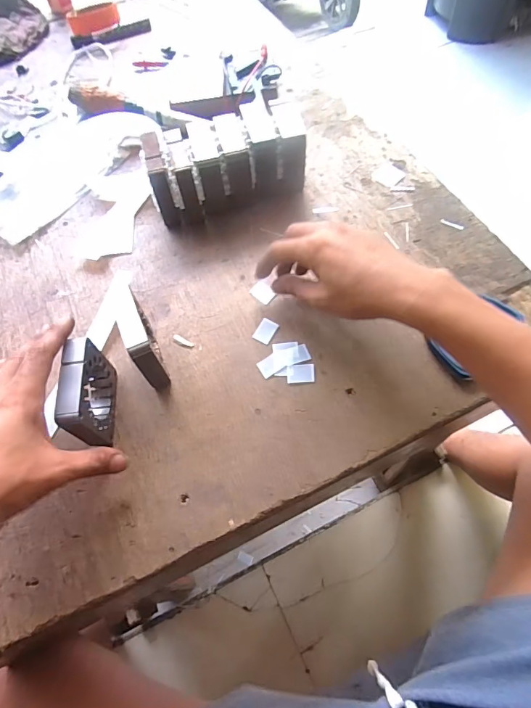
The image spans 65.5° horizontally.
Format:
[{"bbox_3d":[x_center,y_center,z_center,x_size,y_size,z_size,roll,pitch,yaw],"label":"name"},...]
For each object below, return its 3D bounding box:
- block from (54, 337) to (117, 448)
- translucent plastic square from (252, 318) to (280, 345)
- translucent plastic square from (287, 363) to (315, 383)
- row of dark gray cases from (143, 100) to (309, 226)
[{"bbox_3d":[-0.152,0.034,0.357,0.024,0.077,0.088,-12,64,-3],"label":"block"},{"bbox_3d":[0.000,-0.024,0.417,0.019,0.004,0.025,26,68,15],"label":"translucent plastic square"},{"bbox_3d":[0.034,0.018,0.396,0.026,0.004,0.018,-4,64,1],"label":"translucent plastic square"},{"bbox_3d":[-0.044,-0.220,0.478,0.175,0.075,0.077,-15,64,-4],"label":"row of dark gray cases"}]

